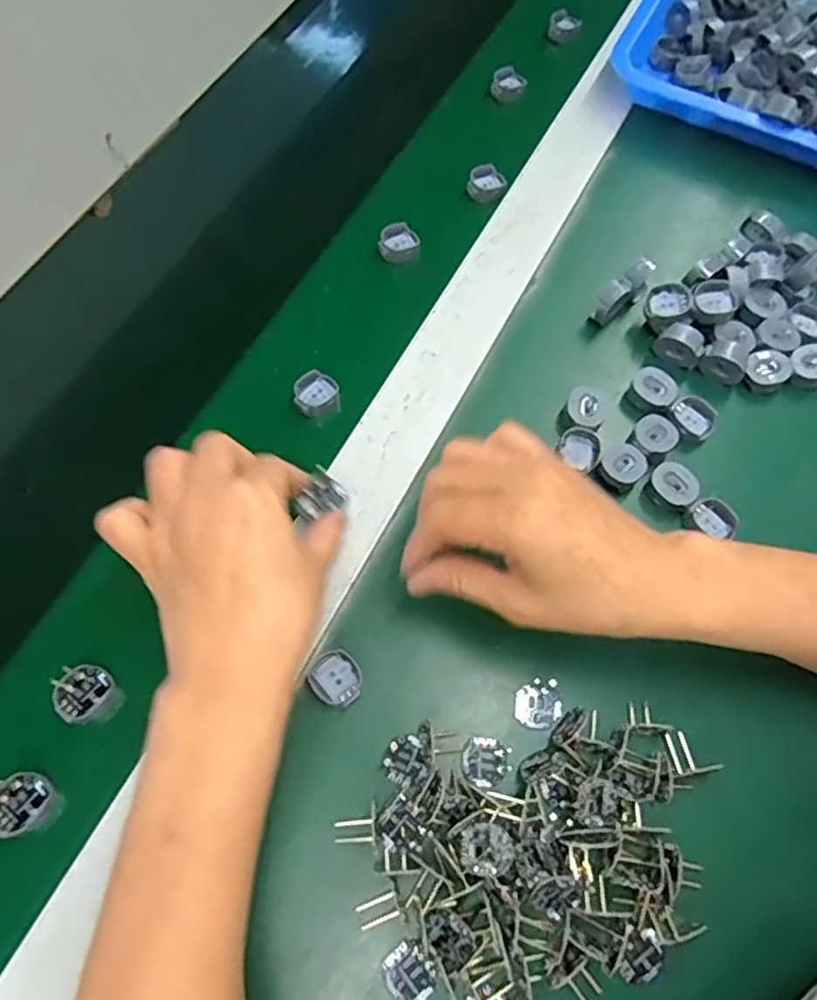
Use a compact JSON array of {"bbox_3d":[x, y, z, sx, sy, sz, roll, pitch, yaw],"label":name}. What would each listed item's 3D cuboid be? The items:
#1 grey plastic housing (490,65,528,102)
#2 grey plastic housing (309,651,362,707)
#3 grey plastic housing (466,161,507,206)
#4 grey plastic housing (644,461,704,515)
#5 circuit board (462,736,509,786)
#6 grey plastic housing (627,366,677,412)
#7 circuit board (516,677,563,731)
[{"bbox_3d":[0.084,-0.347,0.571,0.029,0.017,0.022,10,65,2],"label":"grey plastic housing"},{"bbox_3d":[-0.037,0.095,0.361,0.025,0.009,0.028,-37,72,-18],"label":"grey plastic housing"},{"bbox_3d":[0.060,-0.243,0.524,0.028,0.012,0.029,1,65,-2],"label":"grey plastic housing"},{"bbox_3d":[0.158,-0.006,0.412,0.026,0.017,0.030,-42,74,-19],"label":"grey plastic housing"},{"bbox_3d":[0.039,0.133,0.347,0.024,0.004,0.024,7,65,0],"label":"circuit board"},{"bbox_3d":[0.155,-0.068,0.438,0.028,0.017,0.027,34,68,12],"label":"grey plastic housing"},{"bbox_3d":[0.070,0.108,0.361,0.026,0.004,0.025,-4,65,-2],"label":"circuit board"}]

